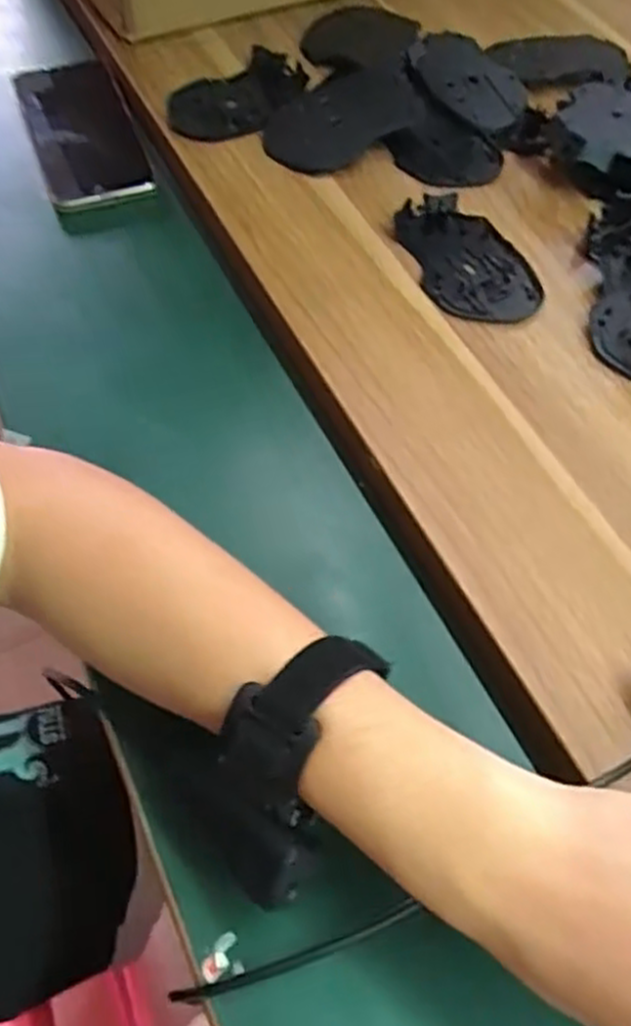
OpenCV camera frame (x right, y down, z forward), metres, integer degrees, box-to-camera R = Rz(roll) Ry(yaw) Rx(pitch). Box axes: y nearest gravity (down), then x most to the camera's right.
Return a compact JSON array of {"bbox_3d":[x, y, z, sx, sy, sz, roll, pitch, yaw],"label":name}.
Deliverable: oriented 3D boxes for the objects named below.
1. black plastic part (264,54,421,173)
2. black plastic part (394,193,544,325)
[{"bbox_3d":[0.022,-0.295,0.573,0.126,0.016,0.072,-32,71,-6],"label":"black plastic part"},{"bbox_3d":[0.103,-0.168,0.510,0.077,0.021,0.107,-16,59,-12],"label":"black plastic part"}]

